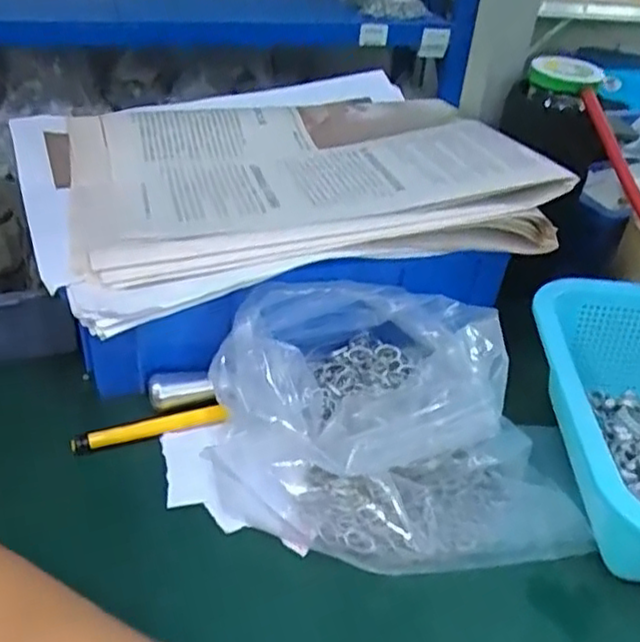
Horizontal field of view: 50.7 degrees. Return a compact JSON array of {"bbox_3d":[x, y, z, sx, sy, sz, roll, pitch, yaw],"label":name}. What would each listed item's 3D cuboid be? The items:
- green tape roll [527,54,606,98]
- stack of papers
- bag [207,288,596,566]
[{"bbox_3d":[0.162,-0.162,0.446,0.043,0.019,0.039,18,38,18],"label":"green tape roll"},{"bbox_3d":[-0.037,-0.107,0.442,0.288,0.048,0.250,-11,39,-21],"label":"stack of papers"},{"bbox_3d":[0.043,0.047,0.364,0.191,0.084,0.143,1,36,-6],"label":"bag"}]

